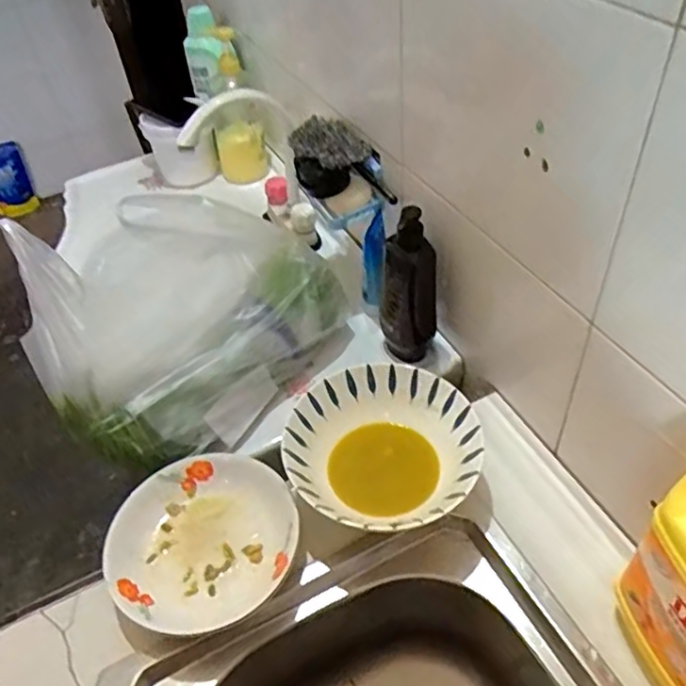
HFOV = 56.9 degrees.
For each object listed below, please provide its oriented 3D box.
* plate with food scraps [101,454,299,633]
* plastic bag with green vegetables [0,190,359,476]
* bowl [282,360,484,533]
[{"bbox_3d":[-0.136,0.203,0.635,0.178,0.052,0.178,-3,46,3],"label":"plate with food scraps"},{"bbox_3d":[-0.183,-0.033,0.748,0.205,0.236,0.349,25,53,27],"label":"plastic bag with green vegetables"},{"bbox_3d":[0.042,0.123,0.671,0.189,0.090,0.181,-3,46,3],"label":"bowl"}]

